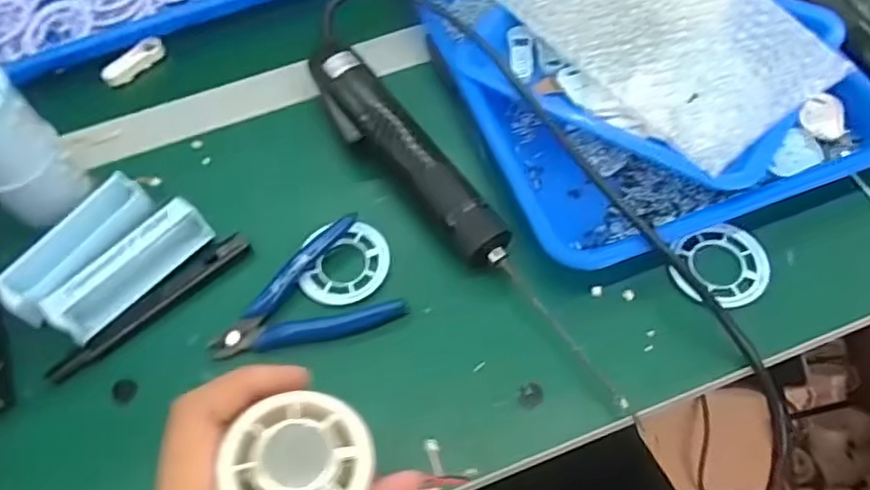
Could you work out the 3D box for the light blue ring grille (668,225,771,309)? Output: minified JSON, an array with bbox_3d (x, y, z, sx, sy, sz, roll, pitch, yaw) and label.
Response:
[{"bbox_3d":[0.177,0.011,0.401,0.056,0.008,0.054,-2,60,3],"label":"light blue ring grille"}]

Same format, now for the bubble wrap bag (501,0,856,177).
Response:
[{"bbox_3d":[0.151,-0.153,0.437,0.119,0.028,0.214,-33,64,-14],"label":"bubble wrap bag"}]

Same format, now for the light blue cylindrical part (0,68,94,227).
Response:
[{"bbox_3d":[-0.268,-0.061,0.406,0.056,0.097,0.049,-41,65,-18],"label":"light blue cylindrical part"}]

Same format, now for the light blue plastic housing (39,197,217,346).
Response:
[{"bbox_3d":[-0.189,0.014,0.405,0.034,0.024,0.103,36,68,22],"label":"light blue plastic housing"}]

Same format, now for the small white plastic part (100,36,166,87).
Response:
[{"bbox_3d":[-0.240,-0.146,0.518,0.015,0.015,0.054,32,67,20],"label":"small white plastic part"}]

